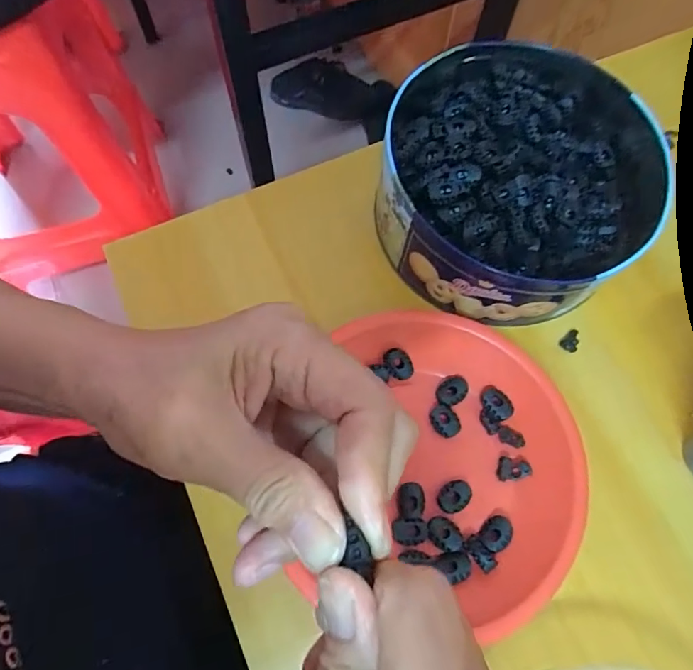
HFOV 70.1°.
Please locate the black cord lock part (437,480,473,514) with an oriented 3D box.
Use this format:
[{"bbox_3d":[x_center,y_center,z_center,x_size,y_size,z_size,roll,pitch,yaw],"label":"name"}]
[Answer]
[{"bbox_3d":[0.068,0.102,0.311,0.022,0.005,0.017,-33,73,-13],"label":"black cord lock part"}]

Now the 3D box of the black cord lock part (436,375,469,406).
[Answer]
[{"bbox_3d":[0.072,0.038,0.335,0.017,0.008,0.024,42,74,14],"label":"black cord lock part"}]

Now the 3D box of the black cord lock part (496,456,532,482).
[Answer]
[{"bbox_3d":[0.108,0.088,0.318,0.019,0.006,0.015,14,69,4],"label":"black cord lock part"}]

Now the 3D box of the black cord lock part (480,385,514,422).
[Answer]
[{"bbox_3d":[0.100,0.045,0.329,0.018,0.009,0.024,-40,75,-15],"label":"black cord lock part"}]

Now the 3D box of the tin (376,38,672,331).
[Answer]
[{"bbox_3d":[0.125,-0.120,0.359,0.186,0.066,0.213,42,74,14],"label":"tin"}]

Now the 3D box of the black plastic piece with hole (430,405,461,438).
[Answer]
[{"bbox_3d":[0.066,0.057,0.329,0.018,0.010,0.021,-20,71,-9],"label":"black plastic piece with hole"}]

